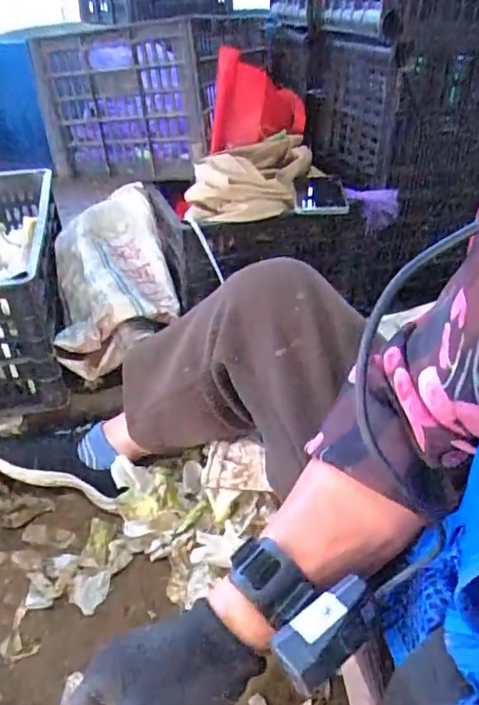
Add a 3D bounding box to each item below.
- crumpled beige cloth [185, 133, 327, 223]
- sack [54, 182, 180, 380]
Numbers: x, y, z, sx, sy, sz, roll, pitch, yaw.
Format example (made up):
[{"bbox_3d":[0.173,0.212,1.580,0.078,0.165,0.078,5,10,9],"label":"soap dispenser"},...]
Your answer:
[{"bbox_3d":[0.035,-0.291,0.886,0.141,0.070,0.312,14,40,20],"label":"crumpled beige cloth"},{"bbox_3d":[-0.215,-0.133,0.936,0.188,0.154,0.304,-10,38,-10],"label":"sack"}]

